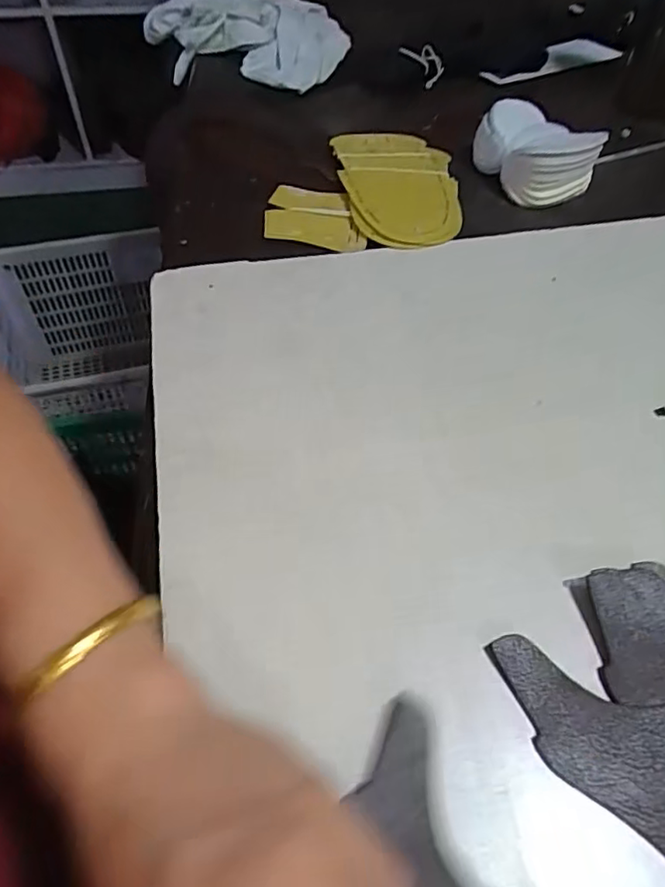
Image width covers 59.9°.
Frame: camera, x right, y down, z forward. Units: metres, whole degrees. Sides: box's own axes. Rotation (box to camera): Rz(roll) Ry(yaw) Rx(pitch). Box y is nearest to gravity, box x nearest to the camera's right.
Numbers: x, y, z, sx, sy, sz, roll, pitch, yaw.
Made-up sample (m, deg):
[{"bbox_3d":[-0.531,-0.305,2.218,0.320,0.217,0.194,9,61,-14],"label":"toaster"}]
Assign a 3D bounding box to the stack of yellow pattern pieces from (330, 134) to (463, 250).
[{"bbox_3d":[0.063,-0.226,0.506,0.104,0.016,0.168,-6,52,-6],"label":"stack of yellow pattern pieces"}]

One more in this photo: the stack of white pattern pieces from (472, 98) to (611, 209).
[{"bbox_3d":[0.186,-0.267,0.526,0.087,0.045,0.092,-15,54,-13],"label":"stack of white pattern pieces"}]

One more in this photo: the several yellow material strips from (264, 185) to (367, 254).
[{"bbox_3d":[-0.013,-0.186,0.480,0.083,0.009,0.078,11,53,-1],"label":"several yellow material strips"}]

